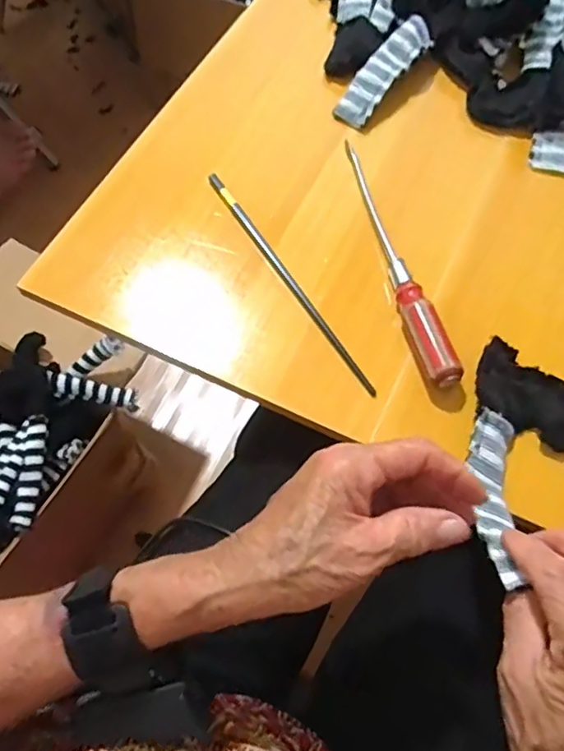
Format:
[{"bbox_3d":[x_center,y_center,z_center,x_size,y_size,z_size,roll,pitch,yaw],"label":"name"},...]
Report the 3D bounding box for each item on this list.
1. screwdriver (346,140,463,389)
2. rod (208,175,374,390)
[{"bbox_3d":[0.086,-0.100,0.454,0.021,0.030,0.244,-12,65,-5],"label":"screwdriver"},{"bbox_3d":[0.004,-0.078,0.458,0.009,0.006,0.237,-29,68,-13],"label":"rod"}]

